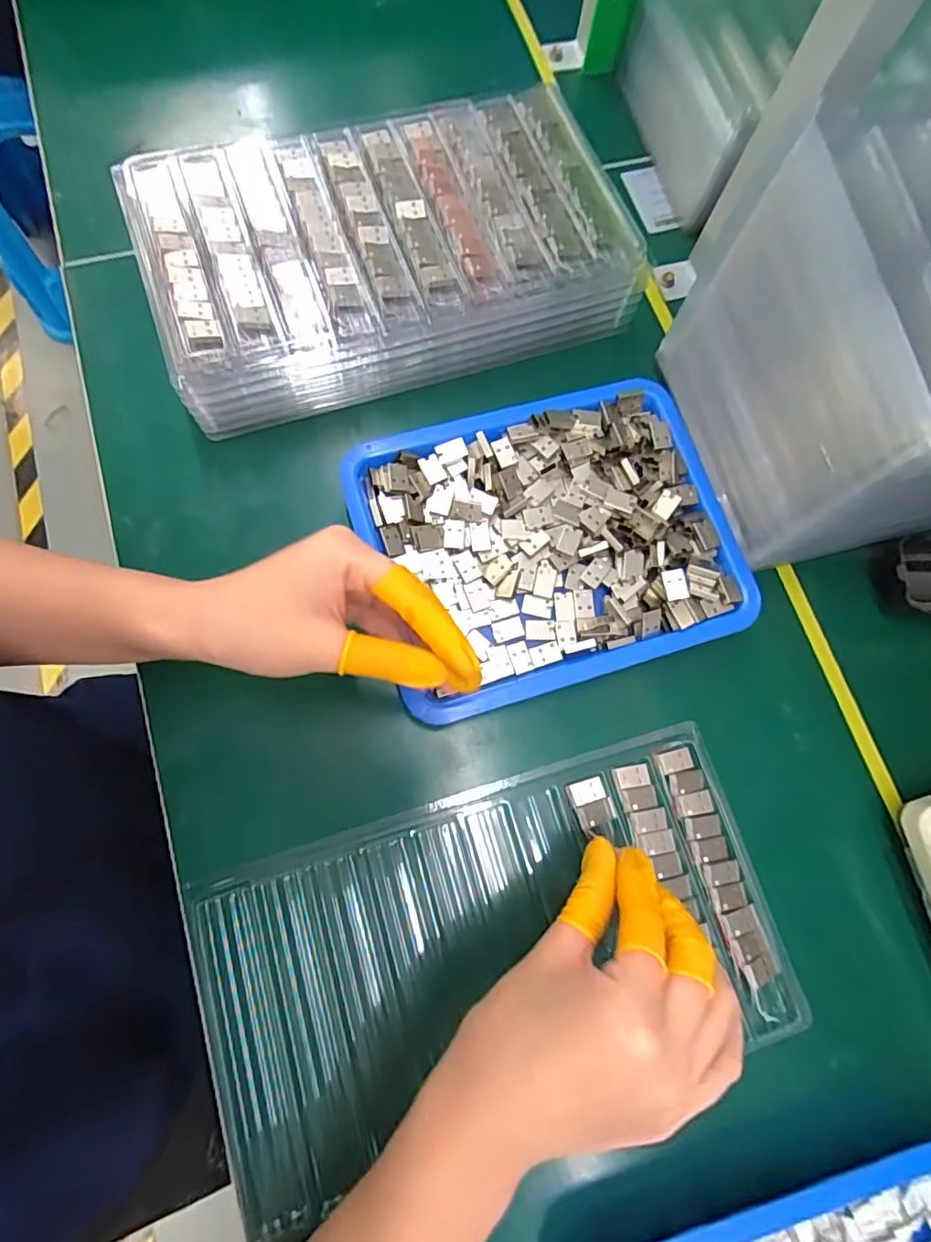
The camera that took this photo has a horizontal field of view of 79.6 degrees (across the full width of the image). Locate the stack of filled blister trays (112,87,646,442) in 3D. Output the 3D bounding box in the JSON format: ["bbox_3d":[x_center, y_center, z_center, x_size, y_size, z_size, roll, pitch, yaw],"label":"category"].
[{"bbox_3d":[-0.049,-0.238,0.359,0.292,0.060,0.165,-16,77,-7],"label":"stack of filled blister trays"}]

